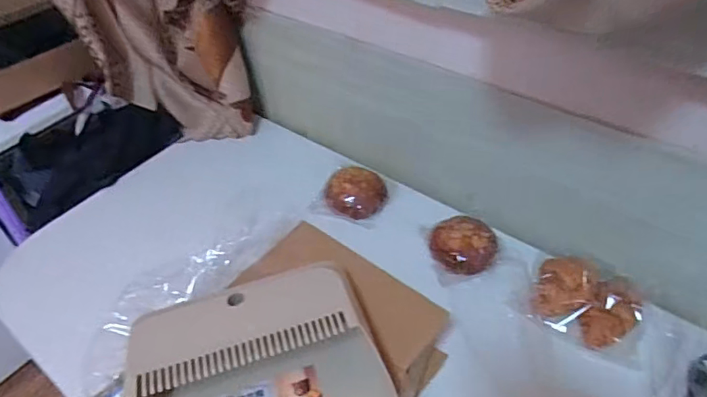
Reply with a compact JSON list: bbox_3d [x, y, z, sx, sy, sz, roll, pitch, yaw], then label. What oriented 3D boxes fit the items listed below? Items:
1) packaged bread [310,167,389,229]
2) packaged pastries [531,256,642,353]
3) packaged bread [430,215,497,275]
[{"bbox_3d":[0.001,-0.010,0.902,0.110,0.040,0.110,-2,45,2],"label":"packaged bread"},{"bbox_3d":[0.323,0.144,0.718,0.140,0.041,0.107,15,48,18],"label":"packaged pastries"},{"bbox_3d":[0.172,0.066,0.804,0.103,0.037,0.098,2,45,5],"label":"packaged bread"}]

